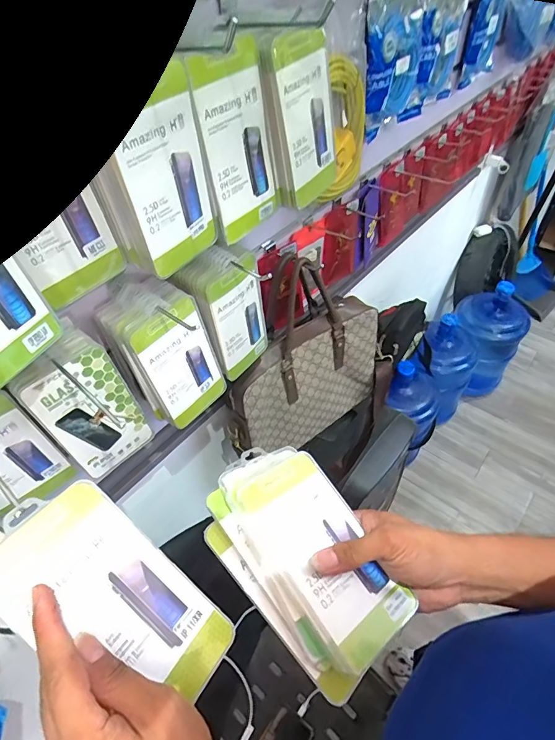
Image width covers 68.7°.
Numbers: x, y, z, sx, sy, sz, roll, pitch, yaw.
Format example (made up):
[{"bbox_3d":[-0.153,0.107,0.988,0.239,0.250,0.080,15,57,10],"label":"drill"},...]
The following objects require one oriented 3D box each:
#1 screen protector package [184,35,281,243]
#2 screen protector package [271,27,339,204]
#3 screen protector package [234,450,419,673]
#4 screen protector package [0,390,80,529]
[{"bbox_3d":[-0.038,-0.227,0.418,0.018,0.164,0.092,23,54,23],"label":"screen protector package"},{"bbox_3d":[0.038,-0.281,0.457,0.012,0.160,0.090,24,58,31],"label":"screen protector package"},{"bbox_3d":[0.041,0.152,0.353,0.086,0.009,0.166,-25,64,-34],"label":"screen protector package"},{"bbox_3d":[-0.283,0.096,0.418,0.093,0.156,0.012,-35,55,-24],"label":"screen protector package"}]

